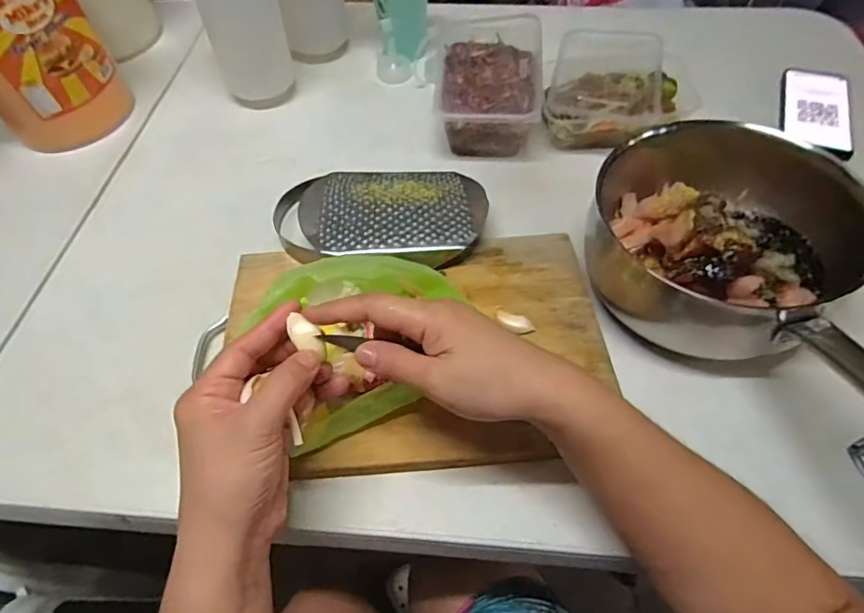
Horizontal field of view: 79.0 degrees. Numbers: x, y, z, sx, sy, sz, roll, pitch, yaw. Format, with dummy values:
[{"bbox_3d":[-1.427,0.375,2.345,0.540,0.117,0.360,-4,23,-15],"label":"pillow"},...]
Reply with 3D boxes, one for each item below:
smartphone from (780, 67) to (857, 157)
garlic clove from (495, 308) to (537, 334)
[{"bbox_3d":[0.442,-0.228,0.603,0.069,0.011,0.138,12,62,18],"label":"smartphone"},{"bbox_3d":[0.071,0.014,0.446,0.034,0.011,0.013,22,59,15],"label":"garlic clove"}]

